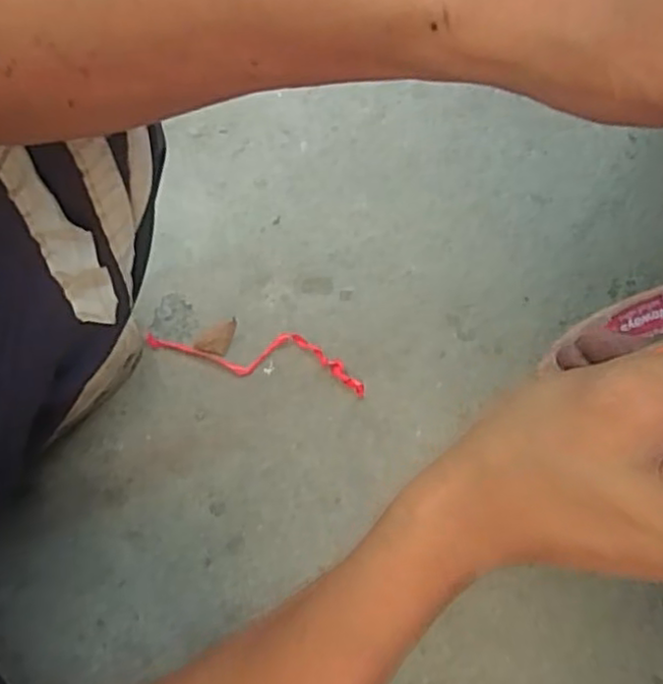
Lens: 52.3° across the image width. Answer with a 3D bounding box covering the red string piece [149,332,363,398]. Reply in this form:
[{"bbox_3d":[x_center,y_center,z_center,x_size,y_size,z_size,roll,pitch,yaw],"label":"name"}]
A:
[{"bbox_3d":[-0.071,0.011,0.646,0.211,0.009,0.047,10,79,2],"label":"red string piece"}]

